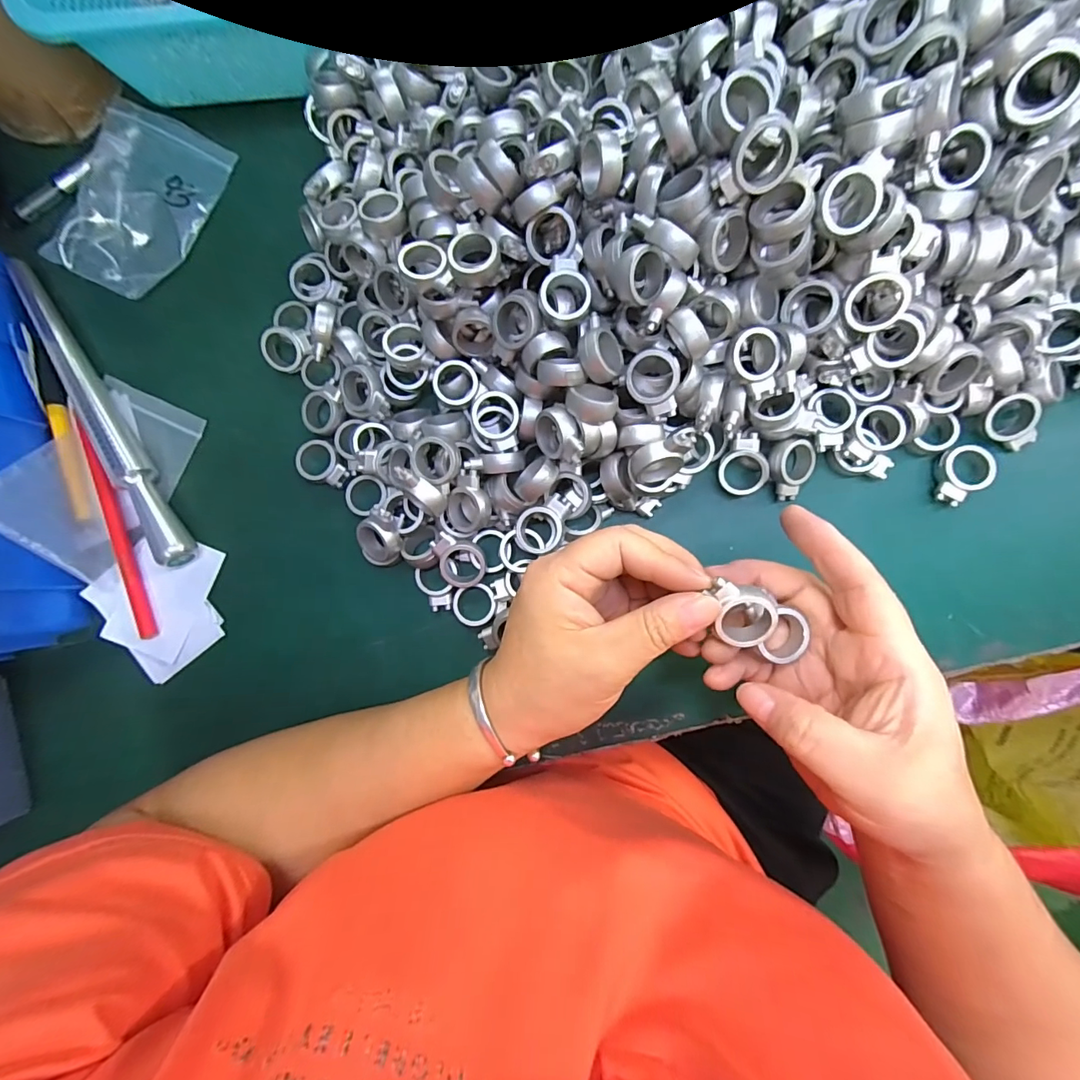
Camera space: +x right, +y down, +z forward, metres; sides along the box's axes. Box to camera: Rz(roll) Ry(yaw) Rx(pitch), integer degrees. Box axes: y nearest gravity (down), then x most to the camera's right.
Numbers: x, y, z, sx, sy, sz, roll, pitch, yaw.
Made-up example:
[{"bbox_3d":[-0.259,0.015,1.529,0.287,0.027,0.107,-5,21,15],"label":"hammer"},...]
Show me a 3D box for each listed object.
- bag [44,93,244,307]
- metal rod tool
[{"bbox_3d":[-0.266,-0.225,0.312,0.076,0.011,0.120,24,86,-7],"label":"bag"},{"bbox_3d":[-0.284,-0.083,0.299,0.017,0.018,0.230,-33,84,2],"label":"metal rod tool"}]

